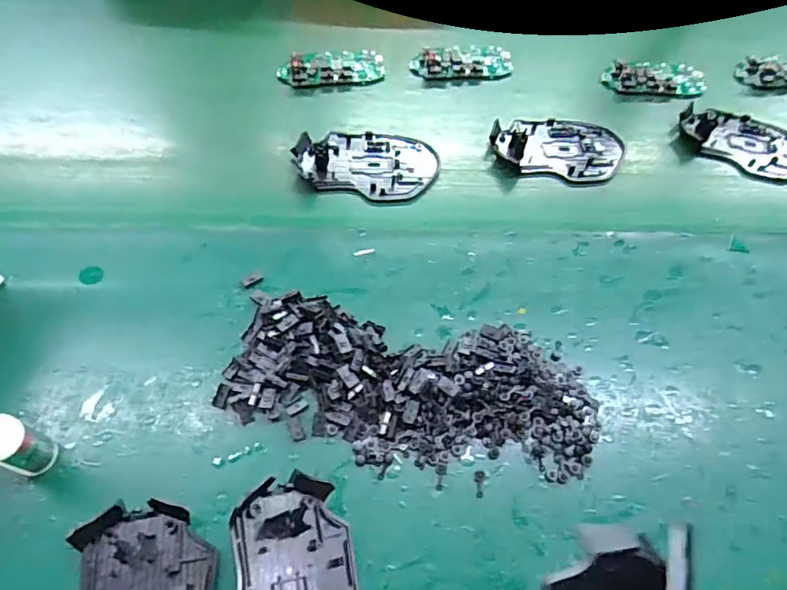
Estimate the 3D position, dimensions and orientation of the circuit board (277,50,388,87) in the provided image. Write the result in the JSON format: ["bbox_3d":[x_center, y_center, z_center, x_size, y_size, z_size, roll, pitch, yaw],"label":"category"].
[{"bbox_3d":[-0.057,-0.214,0.495,0.098,0.015,0.043,-12,60,-11],"label":"circuit board"}]

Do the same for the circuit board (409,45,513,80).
[{"bbox_3d":[0.067,-0.228,0.515,0.098,0.014,0.043,-8,59,-8],"label":"circuit board"}]

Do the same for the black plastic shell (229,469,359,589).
[{"bbox_3d":[-0.048,0.146,0.250,0.072,0.016,0.112,17,50,-34],"label":"black plastic shell"}]

